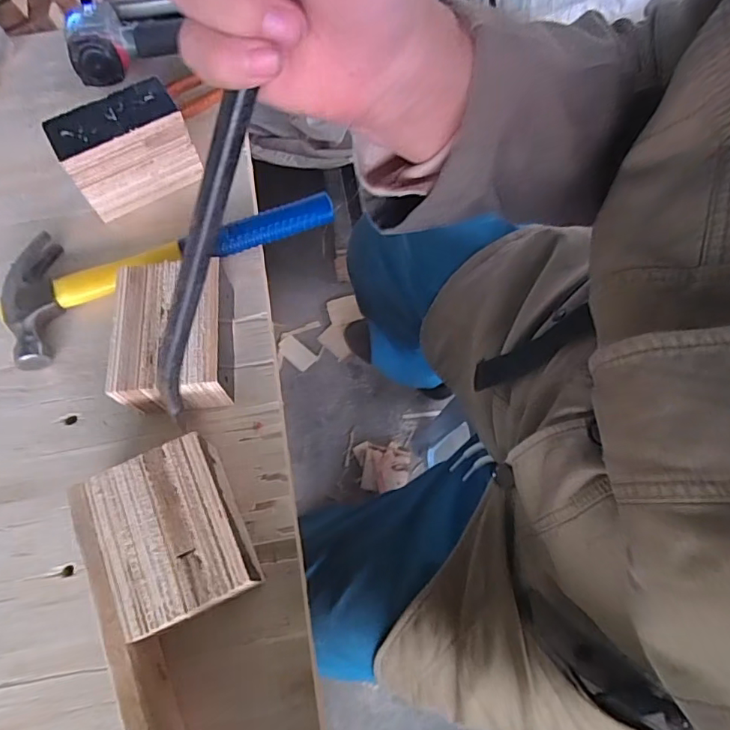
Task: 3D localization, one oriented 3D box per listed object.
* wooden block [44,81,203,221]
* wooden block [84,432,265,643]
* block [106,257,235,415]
[{"bbox_3d":[-0.239,-0.218,0.525,0.120,0.089,0.064,-27,70,-9],"label":"wooden block"},{"bbox_3d":[-0.141,0.131,0.397,0.094,0.067,0.122,-24,68,-8],"label":"wooden block"},{"bbox_3d":[-0.166,-0.025,0.460,0.090,0.063,0.123,-8,68,-1],"label":"block"}]

